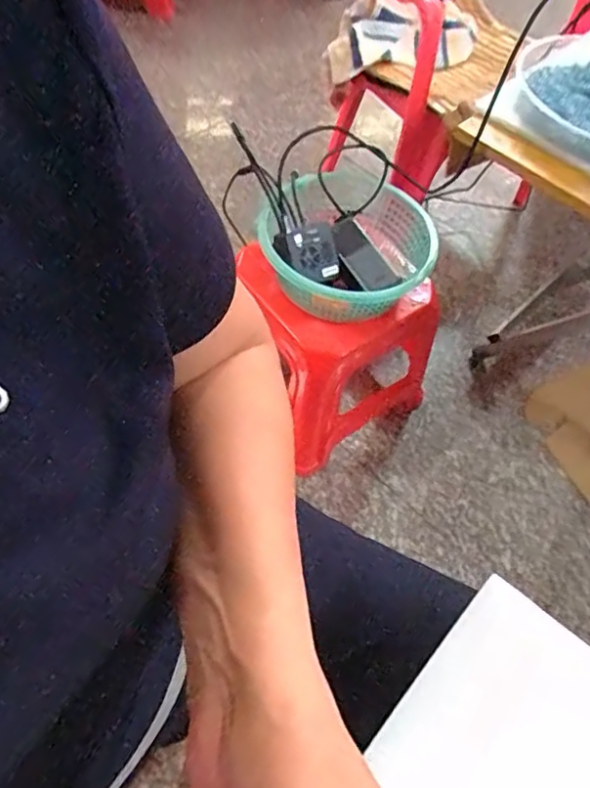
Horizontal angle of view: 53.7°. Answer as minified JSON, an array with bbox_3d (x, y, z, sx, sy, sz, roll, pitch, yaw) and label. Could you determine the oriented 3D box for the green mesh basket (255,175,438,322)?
[{"bbox_3d":[0.073,-0.206,0.841,0.235,0.094,0.248,2,57,-4],"label":"green mesh basket"}]

